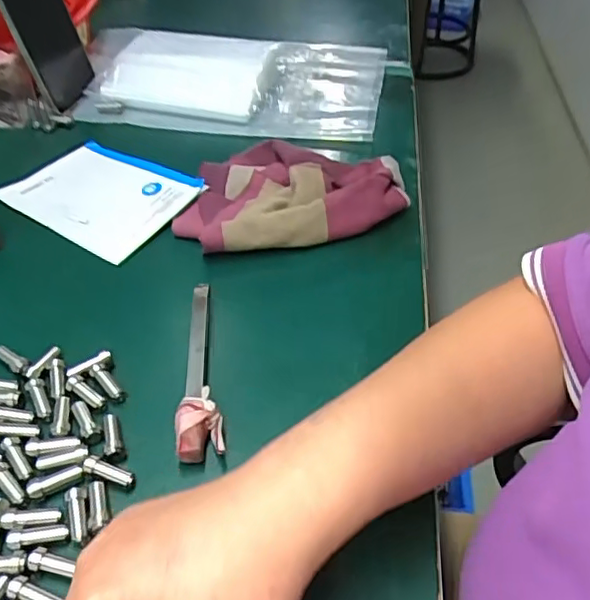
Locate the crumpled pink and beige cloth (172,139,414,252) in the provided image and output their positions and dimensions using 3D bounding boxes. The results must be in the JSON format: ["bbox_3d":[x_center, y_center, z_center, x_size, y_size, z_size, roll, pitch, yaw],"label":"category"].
[{"bbox_3d":[-0.005,-0.090,0.480,0.178,0.037,0.120,-8,45,-10],"label":"crumpled pink and beige cloth"}]

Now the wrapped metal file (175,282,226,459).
[{"bbox_3d":[-0.058,0.036,0.367,0.024,0.015,0.132,-4,44,-6],"label":"wrapped metal file"}]

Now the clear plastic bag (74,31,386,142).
[{"bbox_3d":[-0.066,-0.225,0.619,0.315,0.043,0.162,2,44,2],"label":"clear plastic bag"}]

